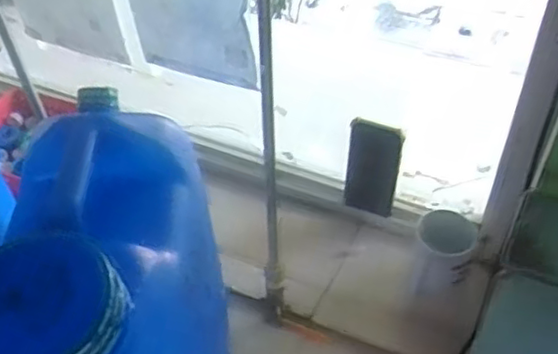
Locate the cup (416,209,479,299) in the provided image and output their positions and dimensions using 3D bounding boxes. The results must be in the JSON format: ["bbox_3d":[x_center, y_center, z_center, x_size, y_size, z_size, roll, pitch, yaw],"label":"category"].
[{"bbox_3d":[0.221,0.102,0.873,0.073,0.087,0.082,5,48,8],"label":"cup"}]

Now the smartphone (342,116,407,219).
[{"bbox_3d":[0.134,-0.013,0.943,0.081,0.149,0.014,24,40,28],"label":"smartphone"}]

